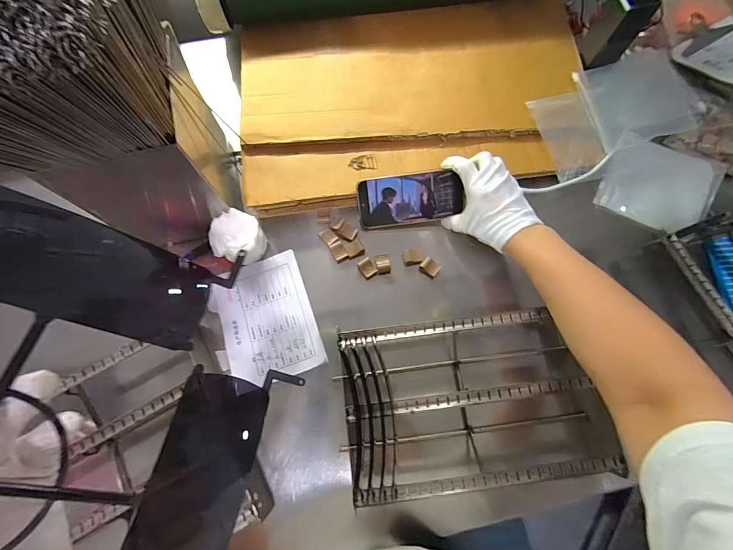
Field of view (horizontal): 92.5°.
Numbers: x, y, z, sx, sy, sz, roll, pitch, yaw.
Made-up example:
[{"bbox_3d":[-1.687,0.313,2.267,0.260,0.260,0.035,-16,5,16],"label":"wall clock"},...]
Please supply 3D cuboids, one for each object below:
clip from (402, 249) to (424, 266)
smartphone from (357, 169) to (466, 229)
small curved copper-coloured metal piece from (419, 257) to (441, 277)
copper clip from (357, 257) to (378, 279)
[{"bbox_3d":[0.070,-0.027,0.530,0.031,0.010,0.022,-5,73,-2],"label":"clip"},{"bbox_3d":[0.064,-0.113,0.526,0.150,0.006,0.075,-9,114,2],"label":"smartphone"},{"bbox_3d":[0.094,-0.011,0.520,0.027,0.010,0.022,40,76,11],"label":"small curved copper-coloured metal piece"},{"bbox_3d":[0.002,-0.010,0.520,0.021,0.006,0.028,-35,76,-11],"label":"copper clip"}]

